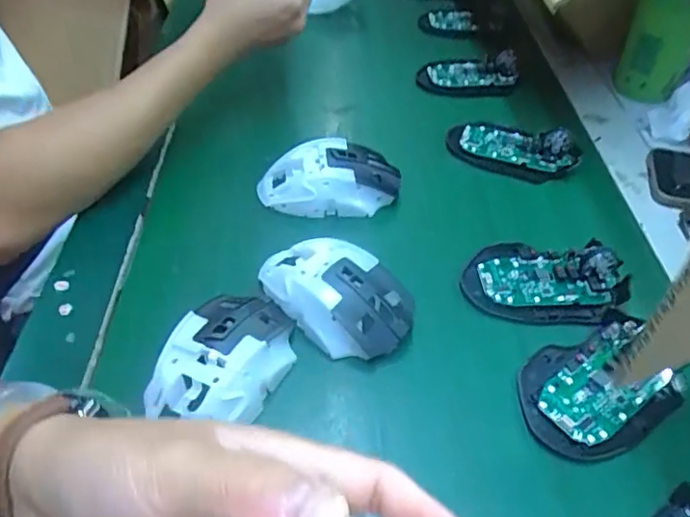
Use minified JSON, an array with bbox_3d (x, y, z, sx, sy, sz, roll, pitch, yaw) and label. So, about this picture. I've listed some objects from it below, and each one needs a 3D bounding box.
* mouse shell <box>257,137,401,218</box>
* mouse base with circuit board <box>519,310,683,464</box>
[{"bbox_3d":[-0.013,-0.065,0.476,0.116,0.036,0.062,-3,46,-5],"label":"mouse shell"},{"bbox_3d":[0.155,0.076,0.351,0.099,0.020,0.072,-23,50,-22],"label":"mouse base with circuit board"}]

